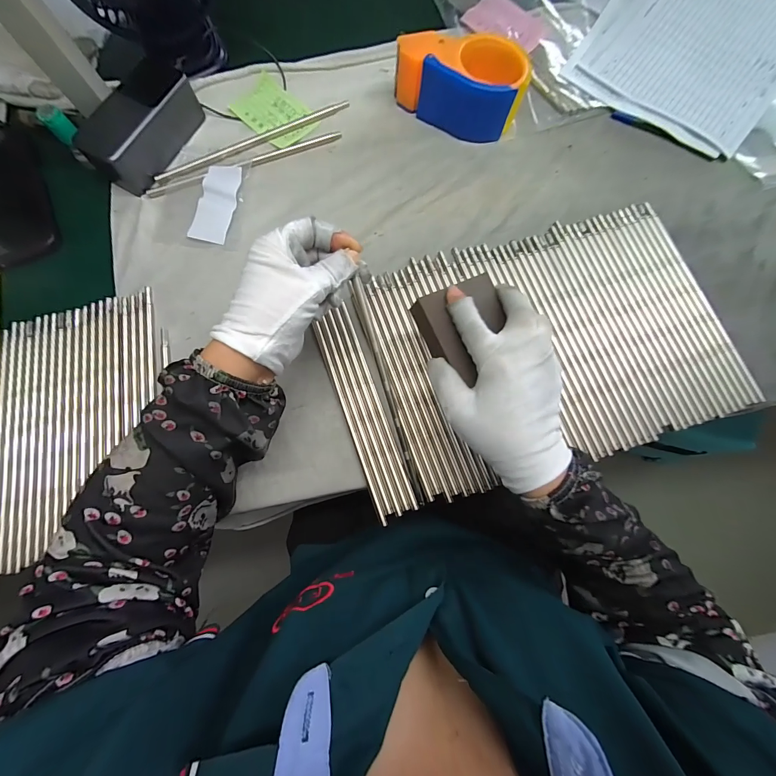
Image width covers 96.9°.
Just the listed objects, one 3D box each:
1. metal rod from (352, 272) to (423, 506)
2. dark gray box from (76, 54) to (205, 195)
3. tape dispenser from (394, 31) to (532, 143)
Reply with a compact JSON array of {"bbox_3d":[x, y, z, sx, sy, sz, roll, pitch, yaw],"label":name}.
[{"bbox_3d":[-0.001,-0.003,0.340,0.009,0.005,0.230,-15,79,-3],"label":"metal rod"},{"bbox_3d":[-0.265,-0.285,0.370,0.055,0.045,0.129,27,80,6],"label":"dark gray box"},{"bbox_3d":[0.080,-0.341,0.382,0.140,0.058,0.072,25,80,5],"label":"tape dispenser"}]

